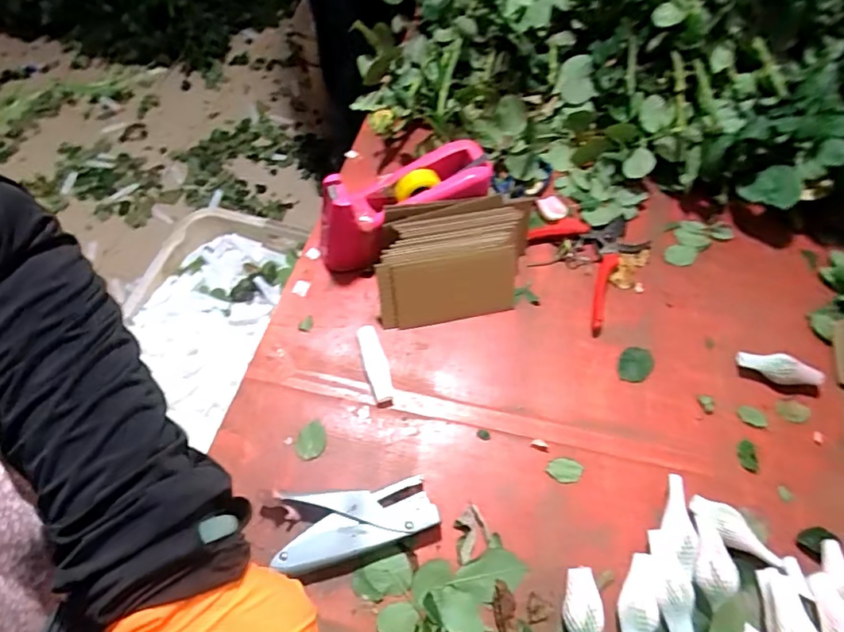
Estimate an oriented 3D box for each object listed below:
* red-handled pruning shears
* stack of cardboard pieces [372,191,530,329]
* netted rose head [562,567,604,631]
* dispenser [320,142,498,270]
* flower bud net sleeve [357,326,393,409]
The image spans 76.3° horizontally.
[{"bbox_3d":[0.226,-0.065,0.661,0.137,0.019,0.151,-22,62,-15],"label":"red-handled pruning shears"},{"bbox_3d":[0.040,-0.060,0.609,0.179,0.086,0.115,-3,59,-4],"label":"stack of cardboard pieces"},{"bbox_3d":[0.134,0.258,0.446,0.030,0.024,0.085,0,58,-3],"label":"netted rose head"},{"bbox_3d":[-0.021,-0.121,0.638,0.205,0.130,0.077,-19,59,-14],"label":"dispenser"},{"bbox_3d":[-0.049,0.053,0.576,0.023,0.012,0.095,-15,60,-11],"label":"flower bud net sleeve"}]

